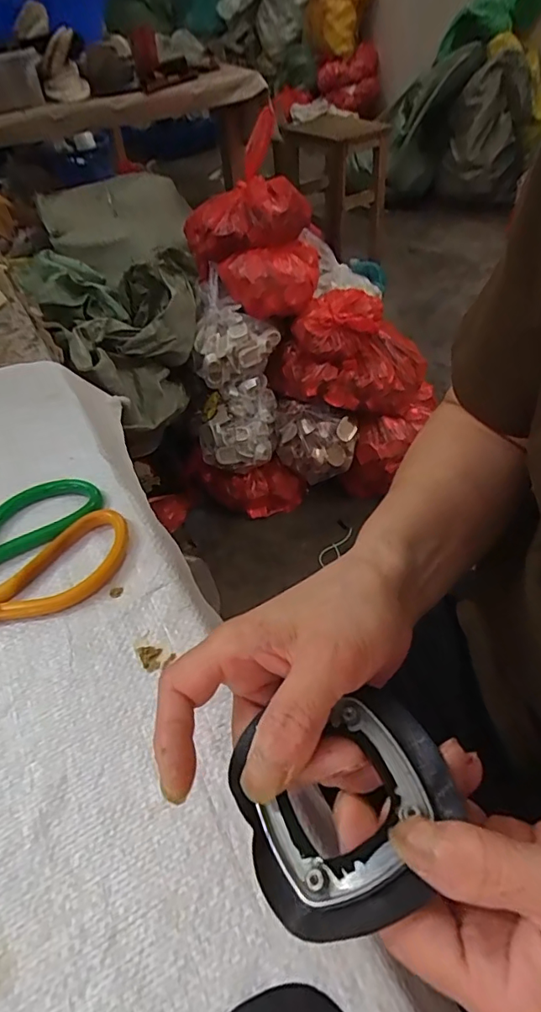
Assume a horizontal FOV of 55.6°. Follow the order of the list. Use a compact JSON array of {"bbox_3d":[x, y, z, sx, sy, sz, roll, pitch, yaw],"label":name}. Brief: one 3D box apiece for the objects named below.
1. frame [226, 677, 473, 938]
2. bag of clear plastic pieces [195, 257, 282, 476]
[{"bbox_3d":[0.027,0.105,0.183,0.073,0.015,0.068,-17,50,-9],"label":"frame"},{"bbox_3d":[-0.076,-0.303,1.148,0.190,0.432,0.101,-6,9,0],"label":"bag of clear plastic pieces"}]

